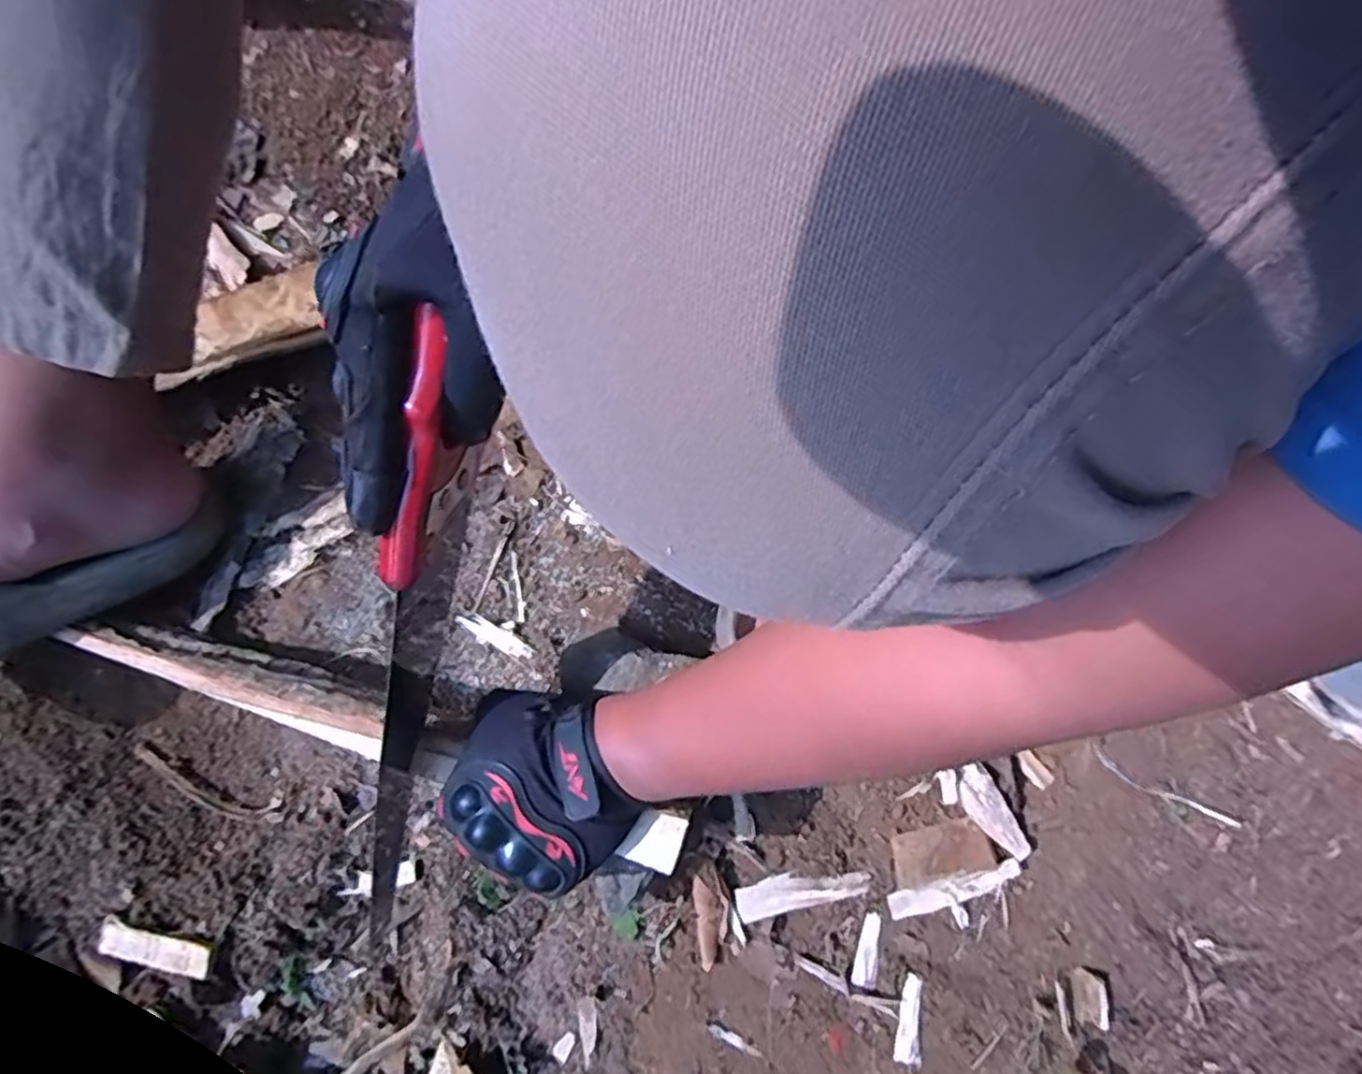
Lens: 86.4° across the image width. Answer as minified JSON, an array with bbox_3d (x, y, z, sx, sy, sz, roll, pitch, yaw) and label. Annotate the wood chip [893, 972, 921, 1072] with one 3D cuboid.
[{"bbox_3d":[0.168,0.356,0.532,0.016,0.005,0.071,1,97,1],"label":"wood chip"}]

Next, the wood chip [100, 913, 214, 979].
[{"bbox_3d":[-0.391,0.304,0.537,0.093,0.010,0.026,11,71,5],"label":"wood chip"}]

